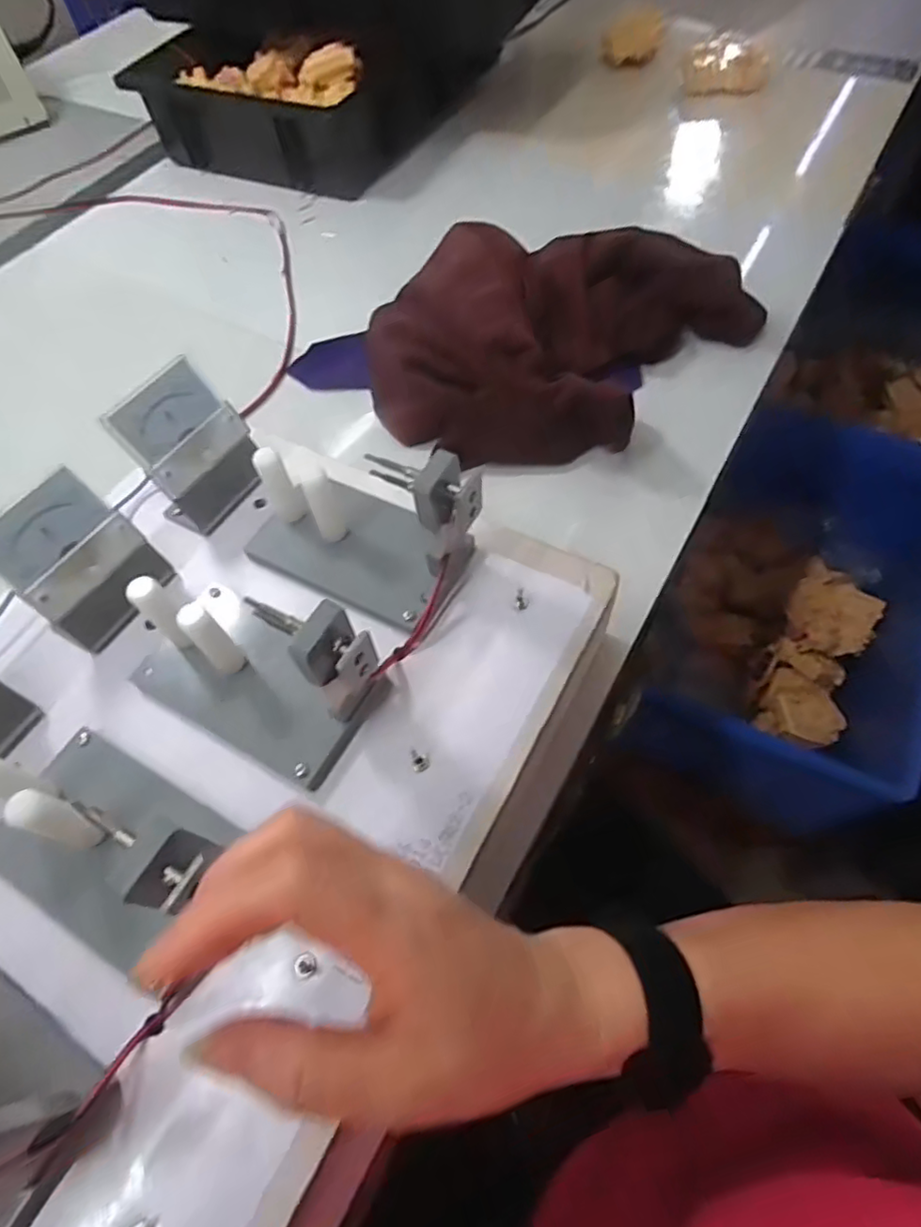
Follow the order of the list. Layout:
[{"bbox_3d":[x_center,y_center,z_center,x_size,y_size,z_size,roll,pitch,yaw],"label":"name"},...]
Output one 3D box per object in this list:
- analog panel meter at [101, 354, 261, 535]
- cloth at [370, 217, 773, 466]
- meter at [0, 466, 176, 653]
[{"bbox_3d":[-0.159,-0.099,0.363,0.048,0.072,0.067,33,68,21],"label":"analog panel meter"},{"bbox_3d":[0.073,-0.239,0.509,0.296,0.073,0.248,-42,66,-18],"label":"cloth"},{"bbox_3d":[-0.200,-0.027,0.324,0.037,0.070,0.062,30,67,19],"label":"meter"}]

